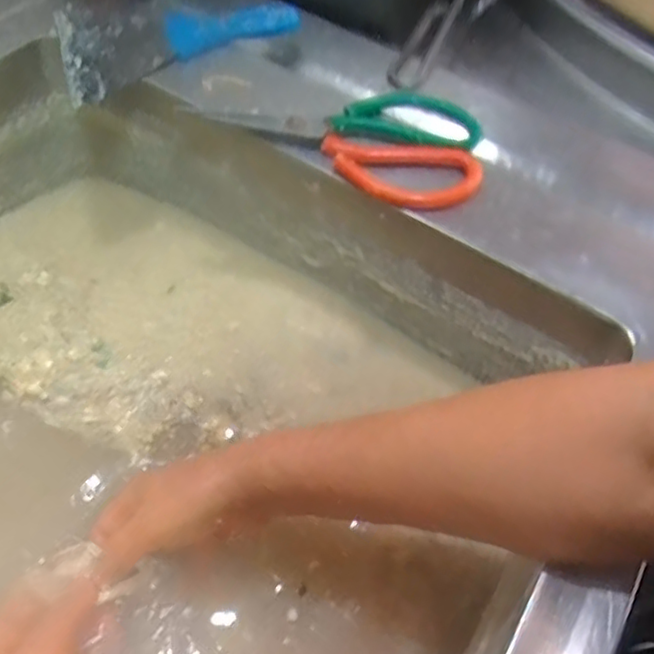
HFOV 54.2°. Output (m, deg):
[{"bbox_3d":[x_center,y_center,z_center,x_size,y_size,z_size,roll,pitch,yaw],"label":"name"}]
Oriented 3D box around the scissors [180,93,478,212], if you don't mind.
[{"bbox_3d":[0.016,-0.142,0.441,0.194,0.017,0.097,26,58,12],"label":"scissors"}]

